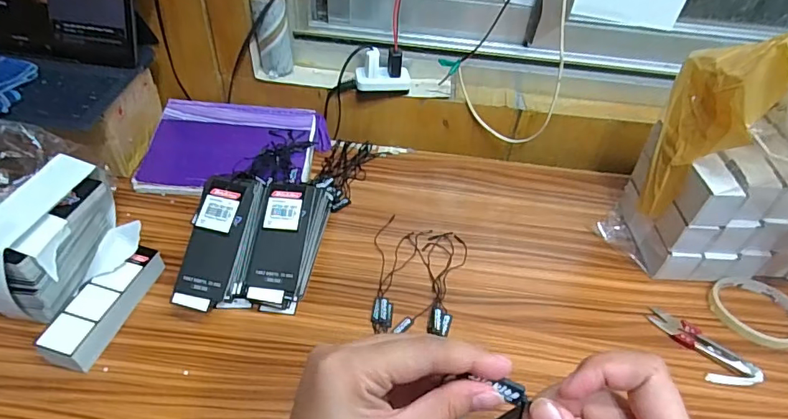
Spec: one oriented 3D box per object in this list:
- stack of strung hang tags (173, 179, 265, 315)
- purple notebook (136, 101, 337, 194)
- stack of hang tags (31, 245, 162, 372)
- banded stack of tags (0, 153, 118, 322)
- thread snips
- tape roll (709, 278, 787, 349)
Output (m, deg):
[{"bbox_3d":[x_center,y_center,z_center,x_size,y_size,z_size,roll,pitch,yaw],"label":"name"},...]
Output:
[{"bbox_3d":[-0.166,0.033,0.479,0.061,0.041,0.131,9,77,4],"label":"stack of strung hang tags"},{"bbox_3d":[-0.203,-0.082,0.633,0.222,0.017,0.154,1,57,-2],"label":"purple notebook"},{"bbox_3d":[-0.268,0.089,0.452,0.041,0.040,0.123,14,45,9],"label":"stack of hang tags"},{"bbox_3d":[-0.321,0.028,0.459,0.048,0.105,0.139,8,45,3],"label":"banded stack of tags"},{"bbox_3d":[0.302,0.137,0.477,0.043,0.008,0.102,-26,52,-27],"label":"thread snips"},{"bbox_3d":[0.380,0.107,0.506,0.083,0.013,0.080,2,45,-2],"label":"tape roll"}]

